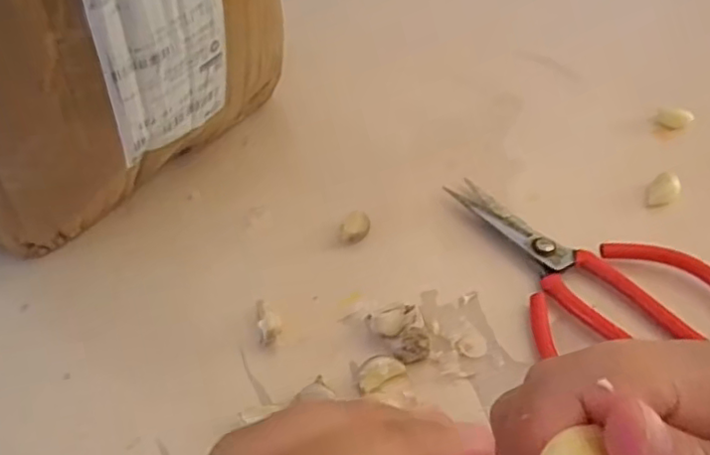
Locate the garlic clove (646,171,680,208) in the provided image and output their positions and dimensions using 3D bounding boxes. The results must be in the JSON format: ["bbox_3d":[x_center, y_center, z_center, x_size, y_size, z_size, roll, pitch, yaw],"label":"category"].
[{"bbox_3d":[0.193,-0.023,0.381,0.016,0.014,0.021,24,55,23],"label":"garlic clove"}]

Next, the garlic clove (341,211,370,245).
[{"bbox_3d":[0.000,0.001,0.373,0.017,0.011,0.021,-4,49,1],"label":"garlic clove"}]

